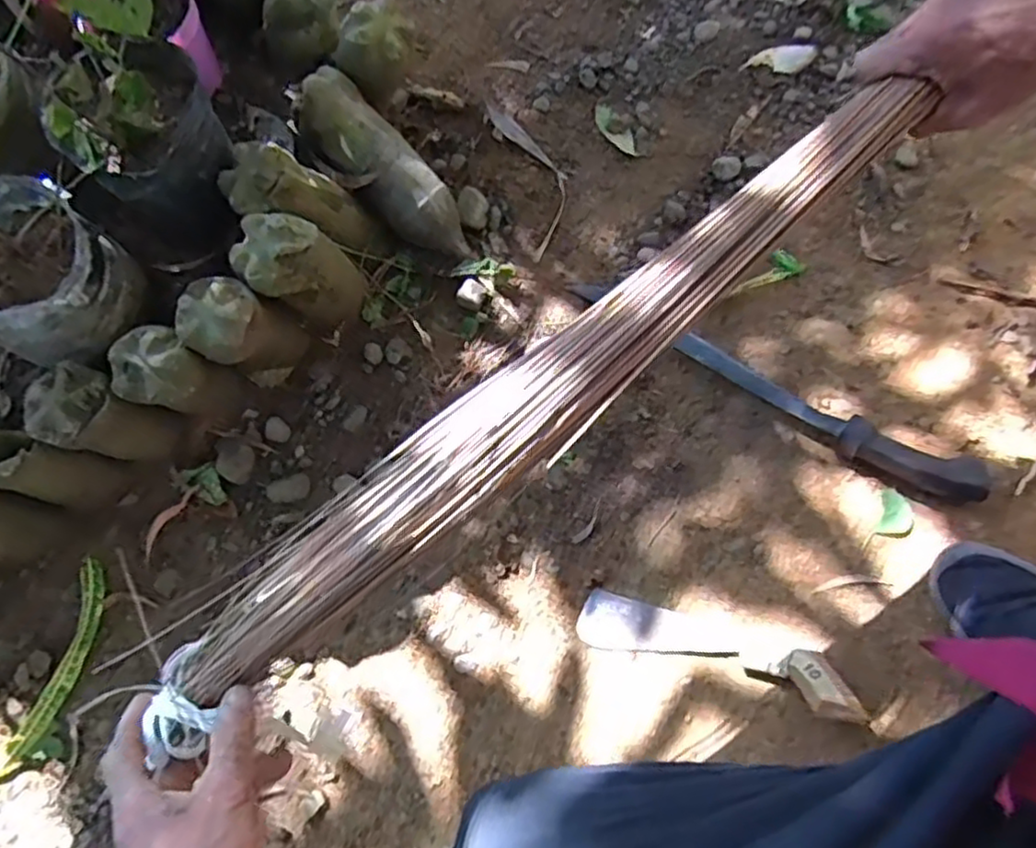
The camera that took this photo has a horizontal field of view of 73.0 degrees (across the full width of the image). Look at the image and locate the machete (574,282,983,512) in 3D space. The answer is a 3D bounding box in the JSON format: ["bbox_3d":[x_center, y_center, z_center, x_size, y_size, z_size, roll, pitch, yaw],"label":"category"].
[{"bbox_3d":[0.302,-0.054,0.849,0.510,0.040,0.077,34,75,26],"label":"machete"}]

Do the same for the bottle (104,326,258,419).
[{"bbox_3d":[-0.390,-0.040,0.836,0.096,0.185,0.083,9,71,6],"label":"bottle"}]

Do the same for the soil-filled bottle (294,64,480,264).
[{"bbox_3d":[-0.174,-0.325,0.921,0.277,0.073,0.086,43,75,-21],"label":"soil-filled bottle"}]

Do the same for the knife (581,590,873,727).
[{"bbox_3d":[0.202,0.238,0.731,0.289,0.027,0.060,11,70,30],"label":"knife"}]

